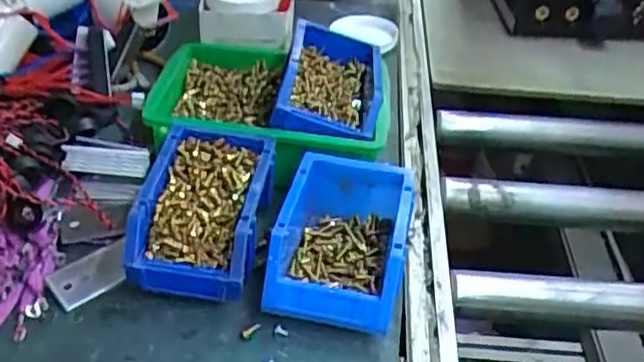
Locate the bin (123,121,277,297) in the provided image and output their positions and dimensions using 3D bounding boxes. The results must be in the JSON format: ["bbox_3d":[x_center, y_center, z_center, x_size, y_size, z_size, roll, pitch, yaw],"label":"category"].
[{"bbox_3d":[-0.108,0.032,0.600,0.106,0.089,0.161,6,39,4],"label":"bin"}]

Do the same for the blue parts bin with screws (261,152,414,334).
[{"bbox_3d":[0.018,0.057,0.586,0.112,0.081,0.158,9,40,8],"label":"blue parts bin with screws"}]

